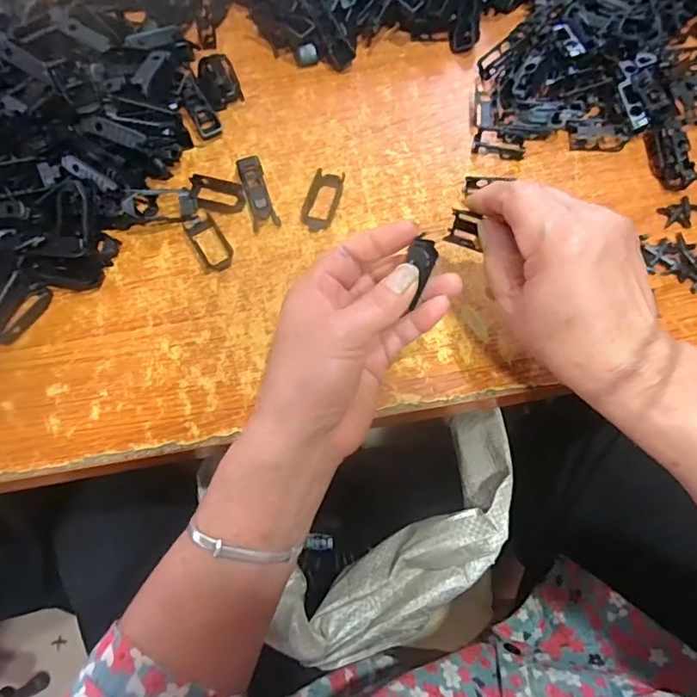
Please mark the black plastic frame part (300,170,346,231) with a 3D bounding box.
[{"bbox_3d":[-0.020,-0.112,0.381,0.024,0.009,0.050,14,68,9],"label":"black plastic frame part"}]

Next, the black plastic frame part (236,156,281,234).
[{"bbox_3d":[-0.069,-0.118,0.381,0.019,0.015,0.059,-17,67,-4],"label":"black plastic frame part"}]

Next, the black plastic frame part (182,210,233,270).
[{"bbox_3d":[-0.103,-0.081,0.372,0.023,0.010,0.051,-32,69,-10],"label":"black plastic frame part"}]

